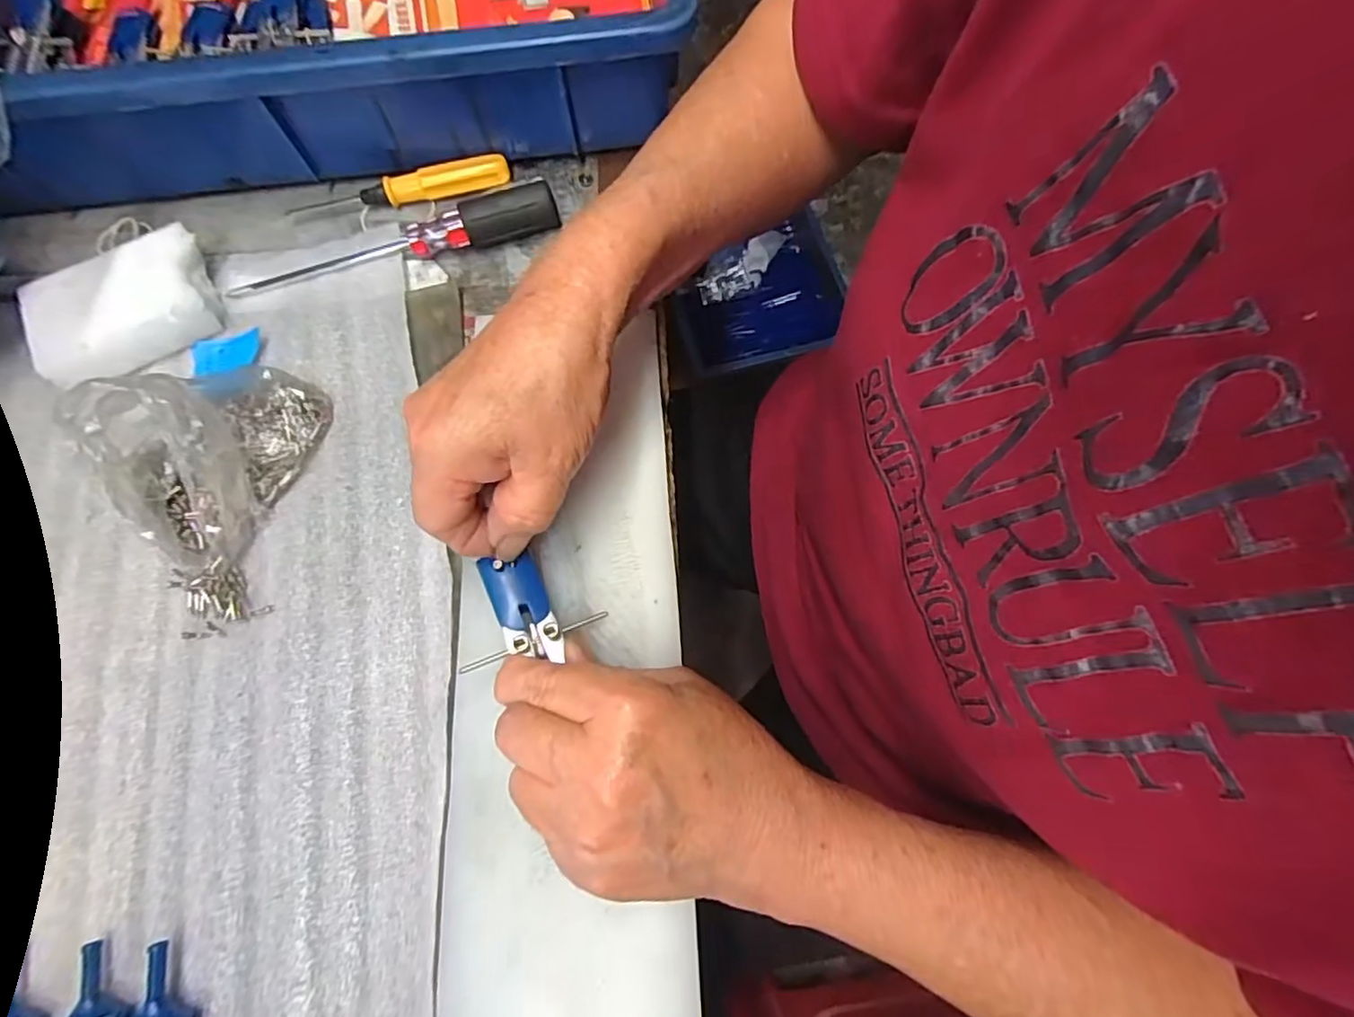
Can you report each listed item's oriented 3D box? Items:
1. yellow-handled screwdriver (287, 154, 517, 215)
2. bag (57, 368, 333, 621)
[{"bbox_3d":[-0.154,-0.179,0.335,0.121,0.012,0.010,-11,70,-1],"label":"yellow-handled screwdriver"},{"bbox_3d":[-0.196,-0.015,0.255,0.086,0.057,0.102,-28,71,-7],"label":"bag"}]

